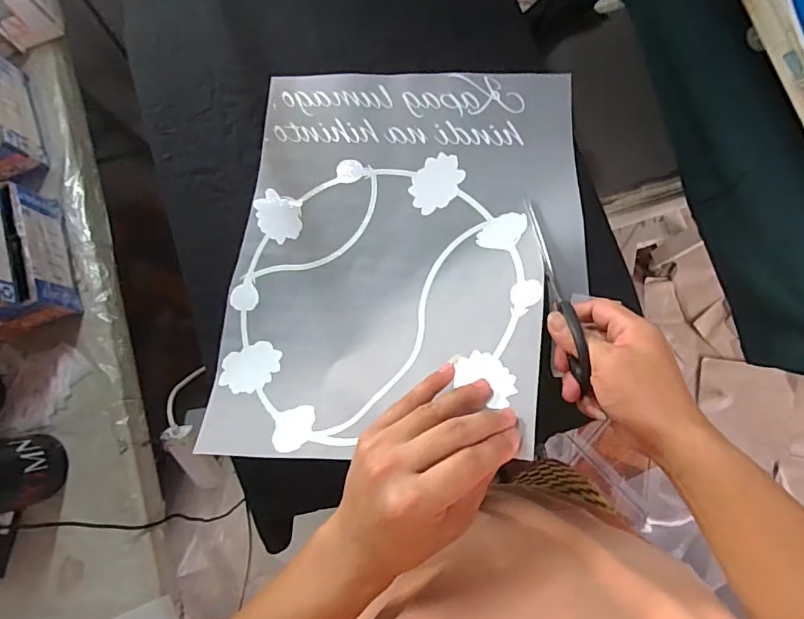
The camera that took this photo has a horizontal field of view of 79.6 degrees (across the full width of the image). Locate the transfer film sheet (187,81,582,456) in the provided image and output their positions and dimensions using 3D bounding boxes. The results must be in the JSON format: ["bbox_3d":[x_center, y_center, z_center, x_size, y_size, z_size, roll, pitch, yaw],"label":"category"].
[{"bbox_3d":[-0.008,-0.059,0.413,0.321,0.104,0.368,5,82,5],"label":"transfer film sheet"}]

